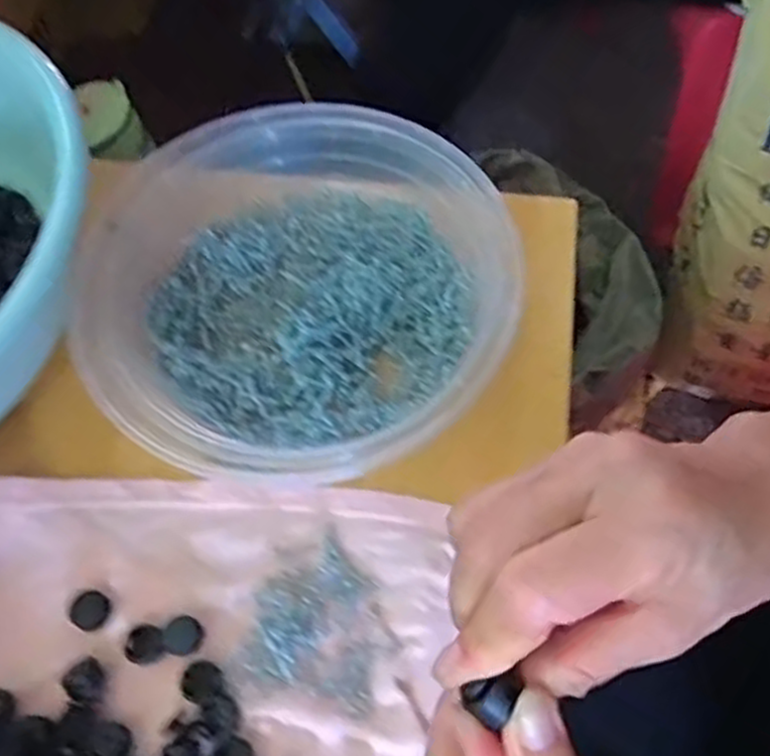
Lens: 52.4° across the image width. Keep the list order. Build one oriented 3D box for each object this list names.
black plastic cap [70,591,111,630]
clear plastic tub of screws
[{"bbox_3d":[-0.133,0.105,0.352,0.015,0.008,0.017,29,67,17],"label":"black plastic cap"},{"bbox_3d":[-0.043,-0.050,0.418,0.219,0.048,0.205,-1,62,2],"label":"clear plastic tub of screws"}]

